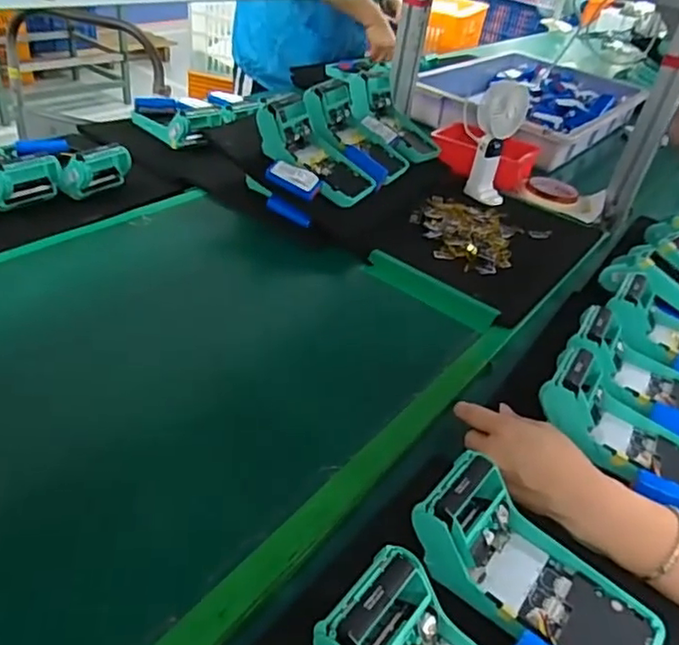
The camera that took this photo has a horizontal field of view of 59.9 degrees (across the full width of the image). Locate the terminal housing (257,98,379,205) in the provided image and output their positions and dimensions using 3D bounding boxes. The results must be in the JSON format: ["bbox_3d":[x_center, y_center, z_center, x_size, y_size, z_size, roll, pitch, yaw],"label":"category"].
[{"bbox_3d":[-0.036,-0.222,0.794,0.172,0.057,0.100,43,43,-1],"label":"terminal housing"}]

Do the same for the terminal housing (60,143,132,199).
[{"bbox_3d":[-0.322,-0.205,0.788,0.034,0.062,0.094,27,38,21],"label":"terminal housing"}]

